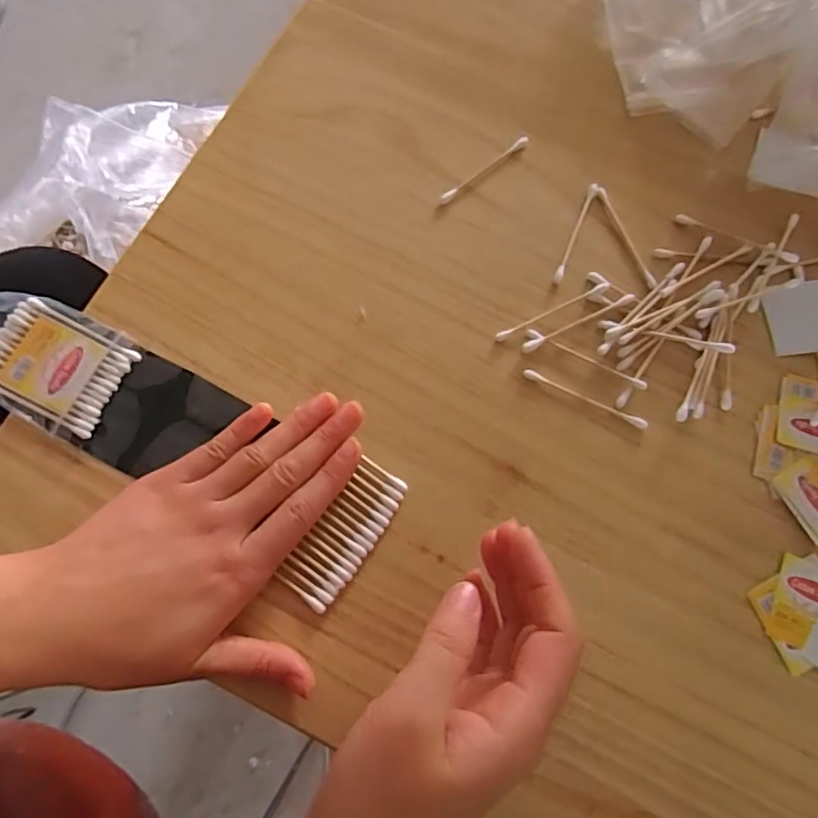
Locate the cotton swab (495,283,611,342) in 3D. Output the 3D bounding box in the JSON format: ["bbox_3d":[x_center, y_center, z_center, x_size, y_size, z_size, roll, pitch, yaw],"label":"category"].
[{"bbox_3d":[0.081,-0.055,0.319,0.071,0.005,0.005,-25,78,-7],"label":"cotton swab"}]

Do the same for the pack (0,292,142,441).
[{"bbox_3d":[-0.198,-0.028,0.304,0.092,0.009,0.062,25,77,5],"label":"pack"}]

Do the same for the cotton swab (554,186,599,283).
[{"bbox_3d":[0.098,-0.103,0.333,0.005,0.004,0.069,23,77,5],"label":"cotton swab"}]

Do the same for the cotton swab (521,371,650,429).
[{"bbox_3d":[0.095,-0.006,0.306,0.070,0.004,0.006,25,77,5],"label":"cotton swab"}]

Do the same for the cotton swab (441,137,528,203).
[{"bbox_3d":[0.046,-0.145,0.343,0.068,0.004,0.005,-38,80,-10],"label":"cotton swab"}]

